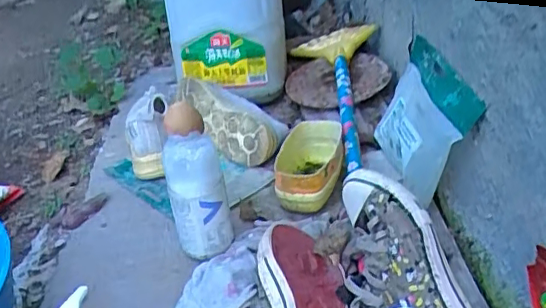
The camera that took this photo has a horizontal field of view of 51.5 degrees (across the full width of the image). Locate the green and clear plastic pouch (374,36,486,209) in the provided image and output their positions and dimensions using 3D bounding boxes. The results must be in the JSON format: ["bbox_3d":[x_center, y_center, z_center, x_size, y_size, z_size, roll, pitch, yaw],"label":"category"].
[{"bbox_3d":[0.195,-0.055,0.761,0.028,0.151,0.245,20,23,-13],"label":"green and clear plastic pouch"}]

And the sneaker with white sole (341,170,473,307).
[{"bbox_3d":[0.119,0.107,0.548,0.078,0.097,0.223,-9,34,-8],"label":"sneaker with white sole"}]

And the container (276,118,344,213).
[{"bbox_3d":[0.053,0.020,0.795,0.088,0.068,0.152,1,34,8],"label":"container"}]

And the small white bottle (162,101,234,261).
[{"bbox_3d":[-0.091,0.031,0.652,0.065,0.181,0.059,-13,35,-12],"label":"small white bottle"}]

